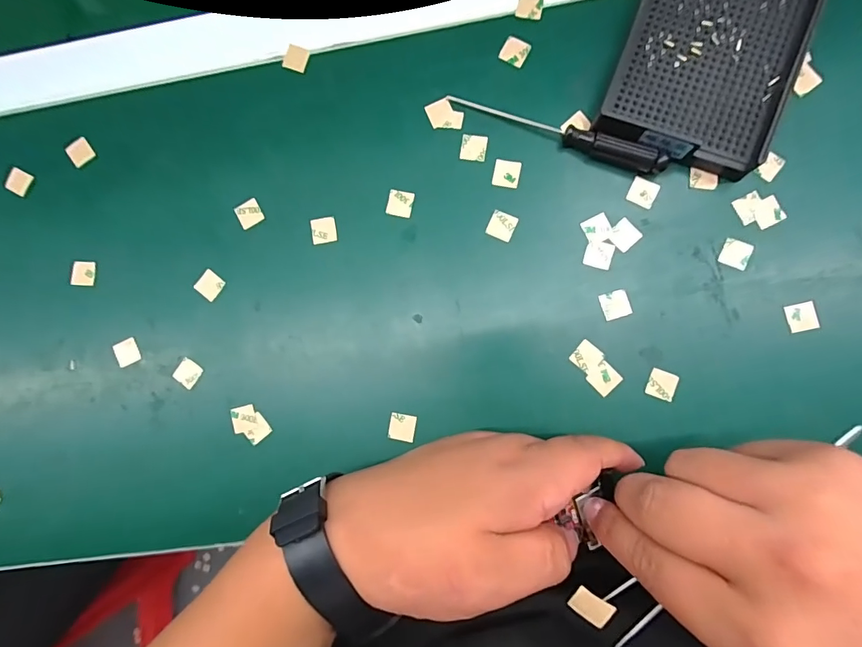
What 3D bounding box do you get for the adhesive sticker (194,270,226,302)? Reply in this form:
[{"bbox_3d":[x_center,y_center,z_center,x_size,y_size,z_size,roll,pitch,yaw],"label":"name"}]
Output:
[{"bbox_3d":[-0.140,-0.024,0.281,0.014,0.004,0.015,38,83,-4],"label":"adhesive sticker"}]

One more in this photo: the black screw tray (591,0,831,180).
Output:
[{"bbox_3d":[0.160,-0.160,0.251,0.092,0.024,0.139,19,89,6],"label":"black screw tray"}]

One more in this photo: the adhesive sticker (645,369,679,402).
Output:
[{"bbox_3d":[0.132,0.035,0.254,0.016,0.004,0.016,19,88,7],"label":"adhesive sticker"}]

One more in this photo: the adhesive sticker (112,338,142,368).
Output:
[{"bbox_3d":[-0.194,0.019,0.284,0.015,0.004,0.016,-26,83,-7],"label":"adhesive sticker"}]

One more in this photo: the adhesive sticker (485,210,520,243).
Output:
[{"bbox_3d":[0.043,-0.059,0.268,0.016,0.004,0.015,24,90,6],"label":"adhesive sticker"}]

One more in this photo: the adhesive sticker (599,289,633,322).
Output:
[{"bbox_3d":[0.107,-0.011,0.259,0.016,0.004,0.015,-16,84,5],"label":"adhesive sticker"}]

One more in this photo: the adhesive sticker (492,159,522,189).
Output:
[{"bbox_3d":[0.046,-0.090,0.269,0.016,0.004,0.016,11,92,8],"label":"adhesive sticker"}]

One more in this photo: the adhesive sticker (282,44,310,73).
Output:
[{"bbox_3d":[-0.086,-0.170,0.286,0.014,0.004,0.015,21,95,-1],"label":"adhesive sticker"}]

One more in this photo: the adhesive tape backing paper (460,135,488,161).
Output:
[{"bbox_3d":[0.026,-0.108,0.271,0.016,0.004,0.015,7,87,5],"label":"adhesive tape backing paper"}]

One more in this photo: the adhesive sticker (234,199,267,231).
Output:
[{"bbox_3d":[-0.115,-0.070,0.283,0.017,0.004,0.017,-31,83,-3],"label":"adhesive sticker"}]

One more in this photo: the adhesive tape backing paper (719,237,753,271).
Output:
[{"bbox_3d":[0.175,-0.040,0.255,0.015,0.004,0.016,23,89,7],"label":"adhesive tape backing paper"}]

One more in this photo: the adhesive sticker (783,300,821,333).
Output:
[{"bbox_3d":[0.208,-0.004,0.248,0.015,0.004,0.016,-14,86,4],"label":"adhesive sticker"}]

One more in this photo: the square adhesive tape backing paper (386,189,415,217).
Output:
[{"bbox_3d":[-0.019,-0.074,0.274,0.016,0.004,0.016,9,87,2],"label":"square adhesive tape backing paper"}]

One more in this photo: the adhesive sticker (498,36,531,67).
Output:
[{"bbox_3d":[0.052,-0.167,0.273,0.015,0.004,0.017,26,91,3],"label":"adhesive sticker"}]

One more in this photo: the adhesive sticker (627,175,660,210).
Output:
[{"bbox_3d":[0.124,-0.077,0.261,0.015,0.004,0.017,27,93,8],"label":"adhesive sticker"}]

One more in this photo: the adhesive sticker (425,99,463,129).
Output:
[{"bbox_3d":[0.009,-0.129,0.275,0.019,0.004,0.022,-24,85,5],"label":"adhesive sticker"}]

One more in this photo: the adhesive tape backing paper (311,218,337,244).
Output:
[{"bbox_3d":[-0.067,-0.058,0.278,0.015,0.004,0.015,-9,86,0],"label":"adhesive tape backing paper"}]

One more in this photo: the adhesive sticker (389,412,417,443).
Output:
[{"bbox_3d":[-0.017,0.062,0.266,0.015,0.004,0.016,9,82,4],"label":"adhesive sticker"}]

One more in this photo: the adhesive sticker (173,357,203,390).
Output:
[{"bbox_3d":[-0.153,0.031,0.280,0.016,0.004,0.016,37,88,2],"label":"adhesive sticker"}]

